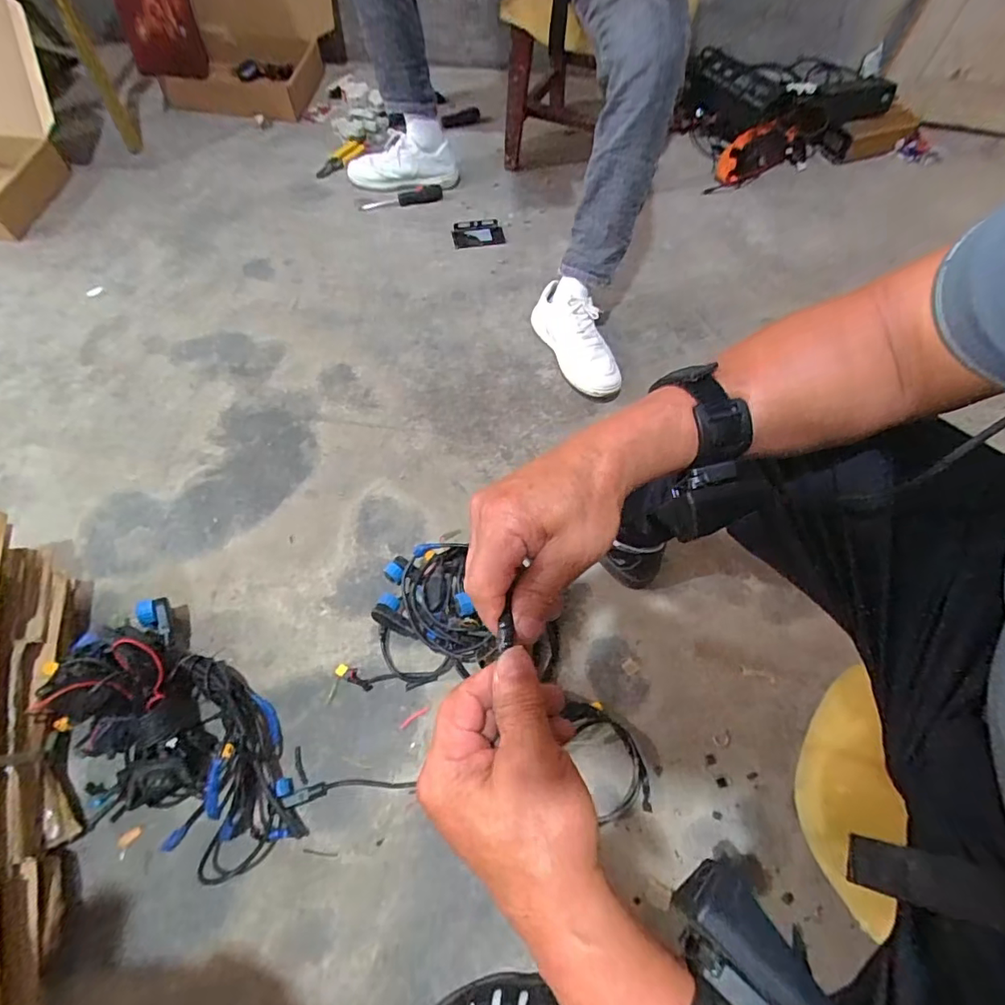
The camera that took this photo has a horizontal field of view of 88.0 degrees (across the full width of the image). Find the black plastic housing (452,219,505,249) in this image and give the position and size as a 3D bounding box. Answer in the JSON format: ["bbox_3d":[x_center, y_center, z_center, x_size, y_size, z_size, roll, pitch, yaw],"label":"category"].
[{"bbox_3d":[-0.055,-0.611,1.181,0.117,0.016,0.080,-11,64,-8],"label":"black plastic housing"}]

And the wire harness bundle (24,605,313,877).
[{"bbox_3d":[-0.407,0.284,0.616,0.364,0.178,0.216,31,66,13],"label":"wire harness bundle"}]

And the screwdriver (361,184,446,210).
[{"bbox_3d":[-0.239,-0.725,1.236,0.198,0.034,0.030,-13,65,-8],"label":"screwdriver"}]

